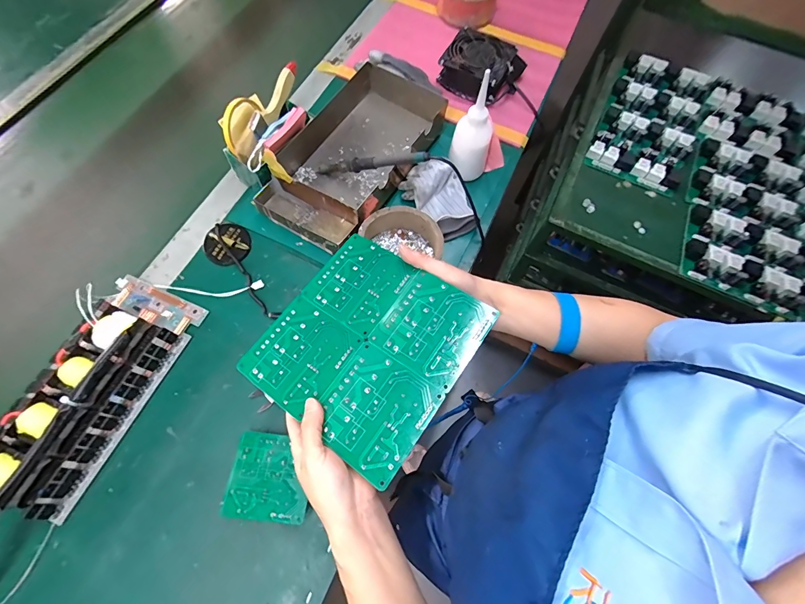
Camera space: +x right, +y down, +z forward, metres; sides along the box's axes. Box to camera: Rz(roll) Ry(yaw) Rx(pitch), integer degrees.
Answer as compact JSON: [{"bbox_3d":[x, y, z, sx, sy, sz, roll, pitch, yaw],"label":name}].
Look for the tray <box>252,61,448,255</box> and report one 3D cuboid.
[{"bbox_3d":[-0.084,-0.248,0.597,0.186,0.059,0.332,32,71,10],"label":"tray"}]

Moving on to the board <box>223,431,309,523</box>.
[{"bbox_3d":[-0.157,0.208,0.429,0.091,0.005,0.092,7,62,-1],"label":"board"}]

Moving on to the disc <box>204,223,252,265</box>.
[{"bbox_3d":[-0.269,-0.091,0.551,0.067,0.020,0.068,1,69,-2],"label":"disc"}]

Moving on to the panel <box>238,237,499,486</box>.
[{"bbox_3d":[-0.035,0.036,0.344,0.180,0.004,0.180,31,72,21],"label":"panel"}]

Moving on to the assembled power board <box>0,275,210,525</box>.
[{"bbox_3d":[-0.398,0.101,0.453,0.131,0.058,0.289,23,70,7],"label":"assembled power board"}]

